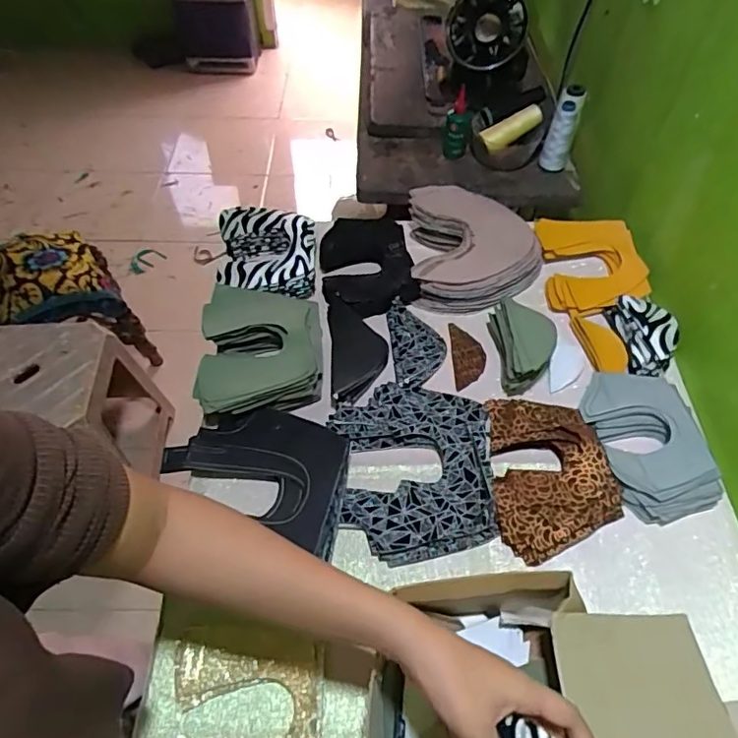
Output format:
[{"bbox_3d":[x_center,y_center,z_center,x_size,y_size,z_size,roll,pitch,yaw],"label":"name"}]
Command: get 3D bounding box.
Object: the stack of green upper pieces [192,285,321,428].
[{"bbox_3d":[-0.133,-0.027,0.697,0.144,0.036,0.181,-4,54,-4],"label":"stack of green upper pieces"}]

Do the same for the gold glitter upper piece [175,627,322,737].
[{"bbox_3d":[-0.108,0.310,0.492,0.131,0.009,0.146,-3,58,0],"label":"gold glitter upper piece"}]

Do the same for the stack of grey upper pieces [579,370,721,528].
[{"bbox_3d":[0.319,0.086,0.645,0.127,0.036,0.178,0,54,-1],"label":"stack of grey upper pieces"}]

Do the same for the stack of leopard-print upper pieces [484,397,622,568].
[{"bbox_3d":[0.202,0.113,0.620,0.134,0.037,0.188,-1,54,-2],"label":"stack of leopard-print upper pieces"}]

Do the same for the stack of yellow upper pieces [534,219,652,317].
[{"bbox_3d":[0.322,-0.154,0.819,0.135,0.046,0.172,-2,54,-3],"label":"stack of yellow upper pieces"}]

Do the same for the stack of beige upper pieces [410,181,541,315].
[{"bbox_3d":[0.155,-0.176,0.808,0.185,0.068,0.180,1,54,0],"label":"stack of beige upper pieces"}]

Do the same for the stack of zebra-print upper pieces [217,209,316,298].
[{"bbox_3d":[-0.146,-0.164,0.805,0.137,0.051,0.152,-3,54,-3],"label":"stack of zebra-print upper pieces"}]

